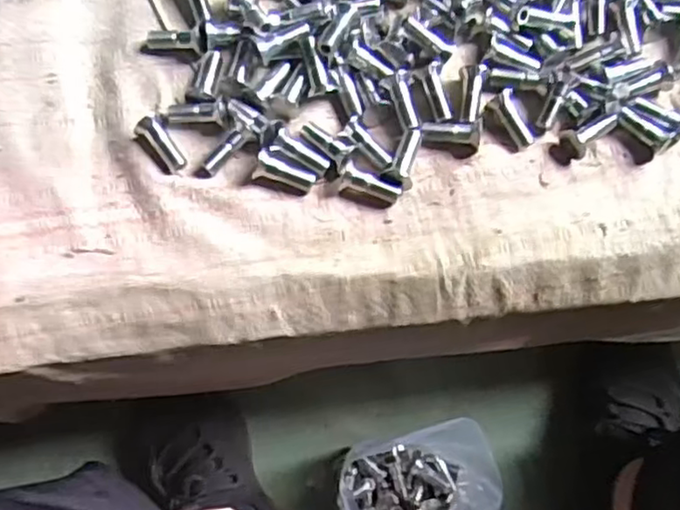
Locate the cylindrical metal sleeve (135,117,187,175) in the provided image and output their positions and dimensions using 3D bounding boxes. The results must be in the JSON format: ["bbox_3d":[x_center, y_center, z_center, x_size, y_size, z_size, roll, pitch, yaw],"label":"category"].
[{"bbox_3d":[-0.106,-0.064,0.403,0.015,0.011,0.036,-40,89,-9],"label":"cylindrical metal sleeve"}]

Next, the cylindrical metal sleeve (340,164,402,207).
[{"bbox_3d":[0.017,-0.039,0.395,0.034,0.011,0.015,15,73,3],"label":"cylindrical metal sleeve"}]

